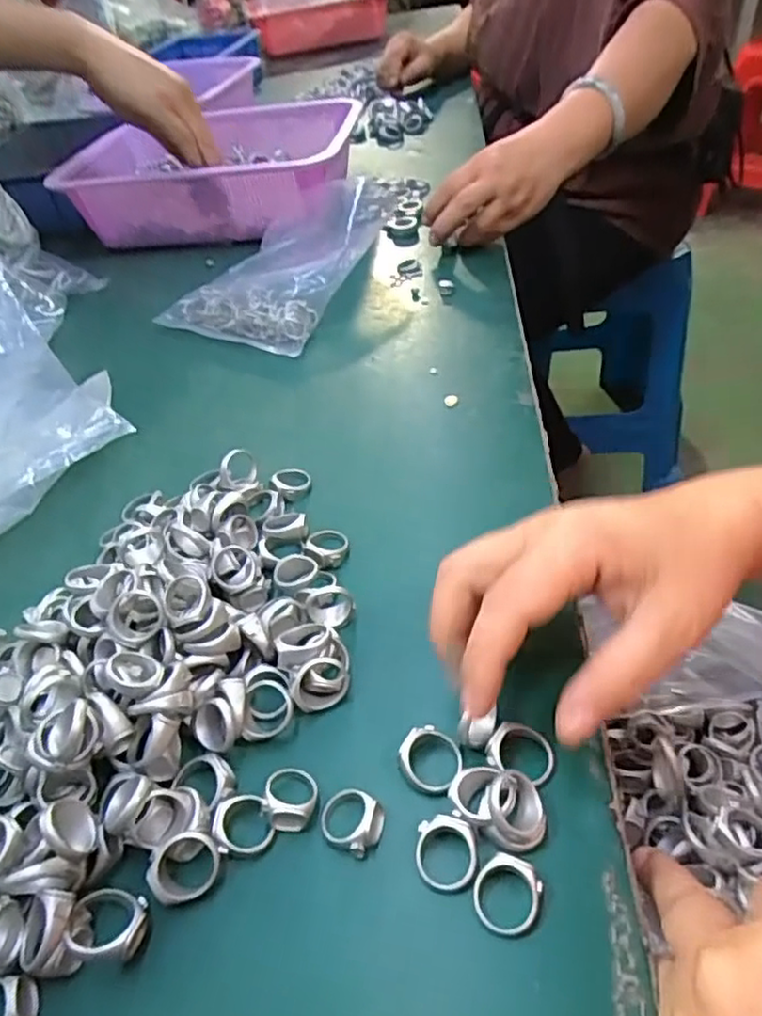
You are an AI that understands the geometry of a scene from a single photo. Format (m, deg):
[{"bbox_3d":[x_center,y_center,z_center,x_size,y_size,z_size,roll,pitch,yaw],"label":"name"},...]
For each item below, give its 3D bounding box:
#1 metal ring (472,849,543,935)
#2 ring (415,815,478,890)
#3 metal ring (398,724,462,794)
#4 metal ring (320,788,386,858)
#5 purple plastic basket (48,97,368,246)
[{"bbox_3d":[0.043,0.132,0.227,0.021,0.009,0.022,-4,44,4],"label":"metal ring"},{"bbox_3d":[0.024,0.123,0.239,0.023,0.009,0.023,-4,44,4],"label":"ring"},{"bbox_3d":[0.020,0.099,0.264,0.024,0.008,0.025,-4,44,4],"label":"metal ring"},{"bbox_3d":[-0.011,0.118,0.252,0.024,0.008,0.020,16,48,23],"label":"metal ring"},{"bbox_3d":[-0.181,-0.381,0.752,0.316,0.075,0.239,1,45,10],"label":"purple plastic basket"}]

